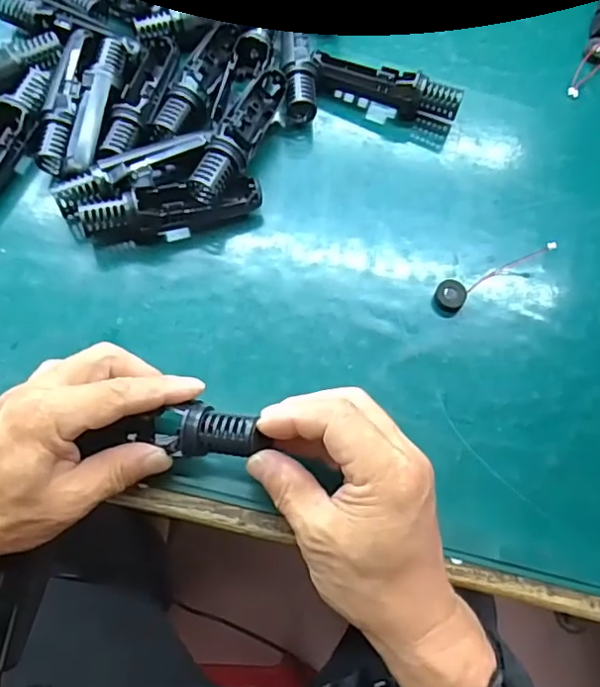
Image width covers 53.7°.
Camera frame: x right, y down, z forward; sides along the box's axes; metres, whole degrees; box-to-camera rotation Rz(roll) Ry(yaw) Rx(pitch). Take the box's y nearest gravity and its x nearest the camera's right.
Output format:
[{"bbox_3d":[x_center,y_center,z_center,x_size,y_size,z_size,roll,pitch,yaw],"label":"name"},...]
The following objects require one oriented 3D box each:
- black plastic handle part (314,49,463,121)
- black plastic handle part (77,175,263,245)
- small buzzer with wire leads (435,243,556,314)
[{"bbox_3d":[0.067,-0.200,0.461,0.116,0.030,0.022,19,70,4],"label":"black plastic handle part"},{"bbox_3d":[-0.087,-0.093,0.408,0.119,0.032,0.026,-17,71,-9],"label":"black plastic handle part"},{"bbox_3d":[0.140,-0.048,0.416,0.100,0.007,0.020,-23,72,-11],"label":"small buzzer with wire leads"}]

